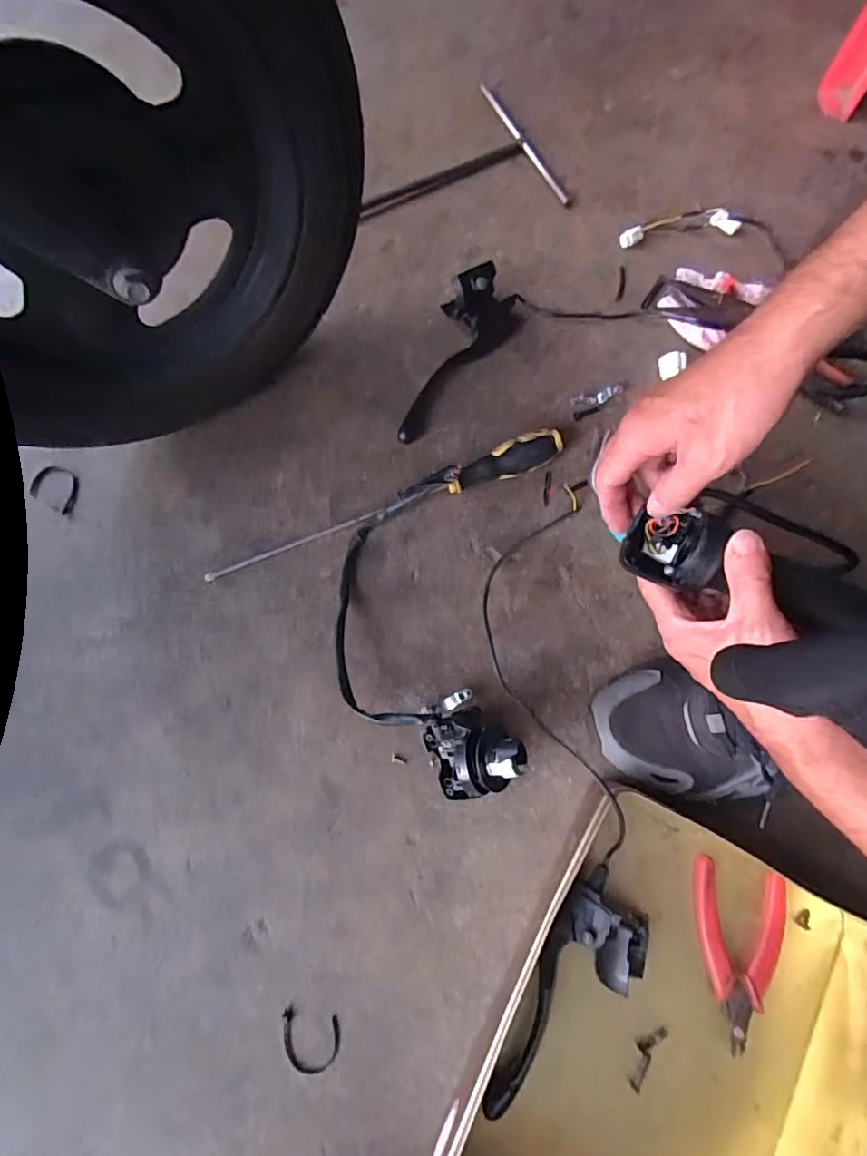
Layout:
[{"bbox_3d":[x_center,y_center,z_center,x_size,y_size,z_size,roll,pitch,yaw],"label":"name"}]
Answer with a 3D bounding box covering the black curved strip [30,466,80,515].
[{"bbox_3d":[-0.362,-0.088,0.521,0.062,0.004,0.039,25,93,17],"label":"black curved strip"}]

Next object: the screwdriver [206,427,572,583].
[{"bbox_3d":[-0.042,-0.063,0.486,0.334,0.030,0.026,-21,75,-4],"label":"screwdriver"}]

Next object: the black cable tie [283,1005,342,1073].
[{"bbox_3d":[-0.091,0.339,0.397,0.045,0.004,0.038,11,75,5],"label":"black cable tie"}]

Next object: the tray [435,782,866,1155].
[{"bbox_3d":[0.152,0.327,0.361,0.225,0.061,0.297,25,77,8],"label":"tray"}]

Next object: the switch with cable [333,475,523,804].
[{"bbox_3d":[-0.019,0.049,0.437,0.134,0.068,0.248,-11,74,-1],"label":"switch with cable"}]

